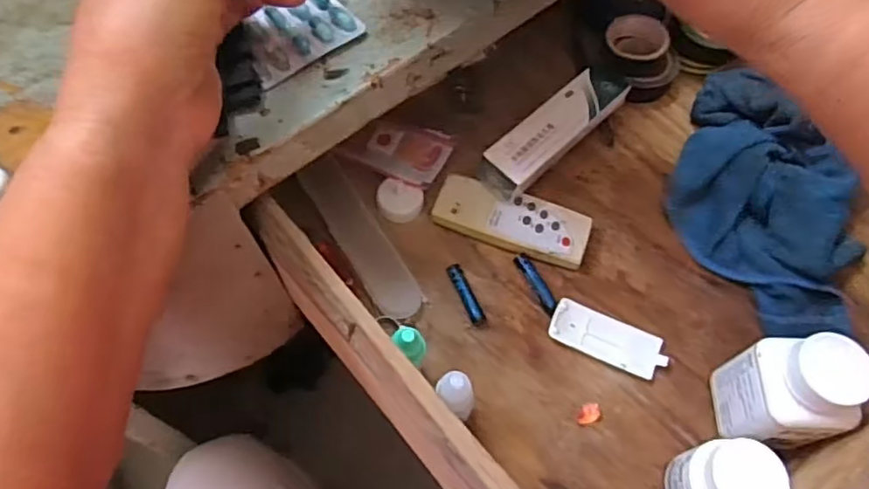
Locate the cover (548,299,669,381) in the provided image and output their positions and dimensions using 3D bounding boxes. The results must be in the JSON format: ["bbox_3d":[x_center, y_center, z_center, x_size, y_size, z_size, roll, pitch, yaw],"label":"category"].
[{"bbox_3d":[0.108,0.059,0.392,0.071,0.010,0.029,22,64,13],"label":"cover"}]

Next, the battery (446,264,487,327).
[{"bbox_3d":[0.020,0.031,0.400,0.010,0.008,0.043,-21,62,-10],"label":"battery"}]

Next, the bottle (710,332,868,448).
[{"bbox_3d":[0.184,0.081,0.332,0.048,0.086,0.051,-7,61,-2],"label":"bottle"}]

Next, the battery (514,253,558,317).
[{"bbox_3d":[0.066,0.025,0.404,0.009,0.008,0.044,-25,63,-12],"label":"battery"}]

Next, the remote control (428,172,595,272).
[{"bbox_3d":[0.052,-0.015,0.419,0.101,0.016,0.039,16,63,10],"label":"remote control"}]

